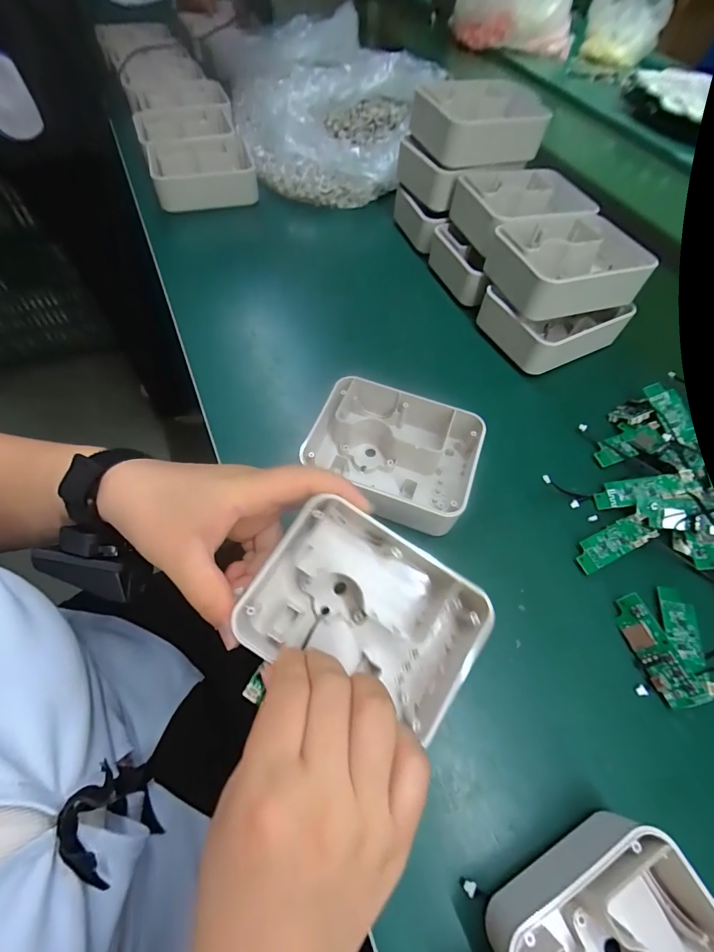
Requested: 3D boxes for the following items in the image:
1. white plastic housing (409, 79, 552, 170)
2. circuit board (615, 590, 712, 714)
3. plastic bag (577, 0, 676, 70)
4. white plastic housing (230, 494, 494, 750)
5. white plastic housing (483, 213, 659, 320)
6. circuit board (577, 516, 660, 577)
[{"bbox_3d":[0.127,-0.388,0.449,0.133,0.052,0.087,-14,61,-11],"label":"white plastic housing"},{"bbox_3d":[0.199,0.117,0.277,0.024,0.004,0.070,-35,54,21],"label":"circuit board"},{"bbox_3d":[0.590,-1.006,0.884,0.146,0.160,0.135,30,63,14],"label":"plastic bag"},{"bbox_3d":[0.005,0.086,0.254,0.136,0.046,0.107,31,77,3],"label":"white plastic housing"},{"bbox_3d":[0.205,-0.204,0.396,0.143,0.038,0.104,-14,61,-11],"label":"white plastic housing"},{"bbox_3d":[0.197,0.051,0.317,0.065,0.010,0.023,-23,63,-16],"label":"circuit board"}]

